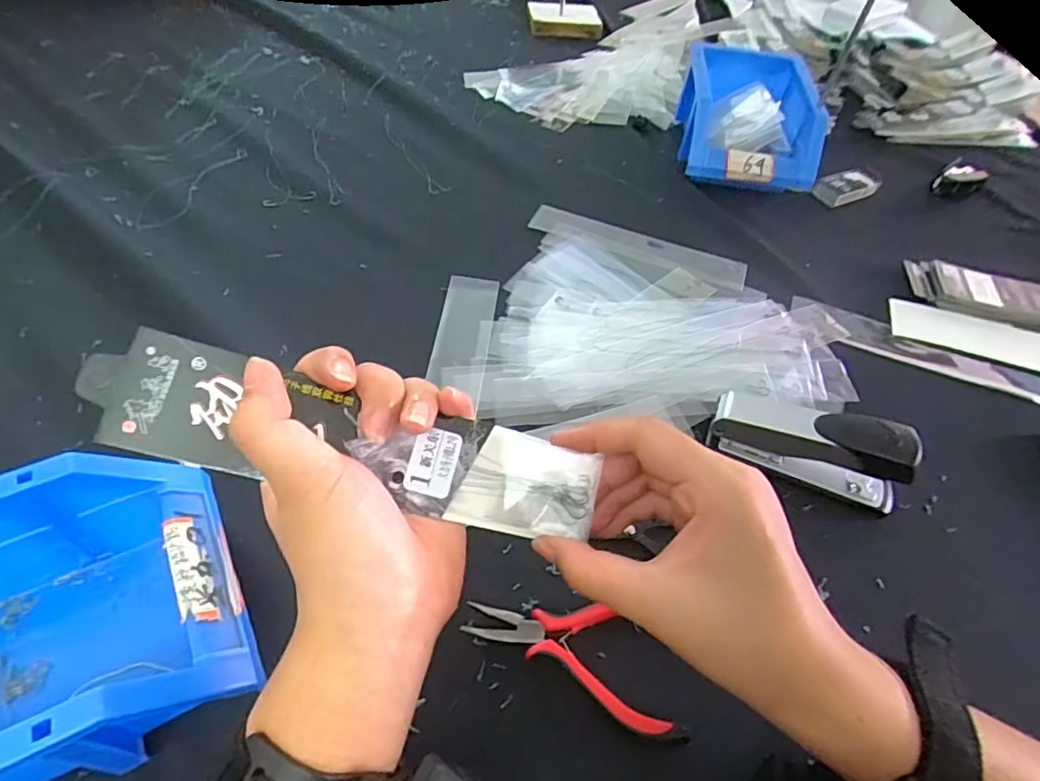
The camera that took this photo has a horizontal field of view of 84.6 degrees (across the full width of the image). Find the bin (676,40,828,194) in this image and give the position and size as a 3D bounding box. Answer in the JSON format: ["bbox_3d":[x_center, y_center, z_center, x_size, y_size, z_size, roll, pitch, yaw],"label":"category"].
[{"bbox_3d":[0.238,-0.281,0.605,0.133,0.092,0.169,13,51,4],"label":"bin"}]

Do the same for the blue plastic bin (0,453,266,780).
[{"bbox_3d":[-0.223,0.112,0.245,0.179,0.079,0.121,-23,57,-22],"label":"blue plastic bin"}]

